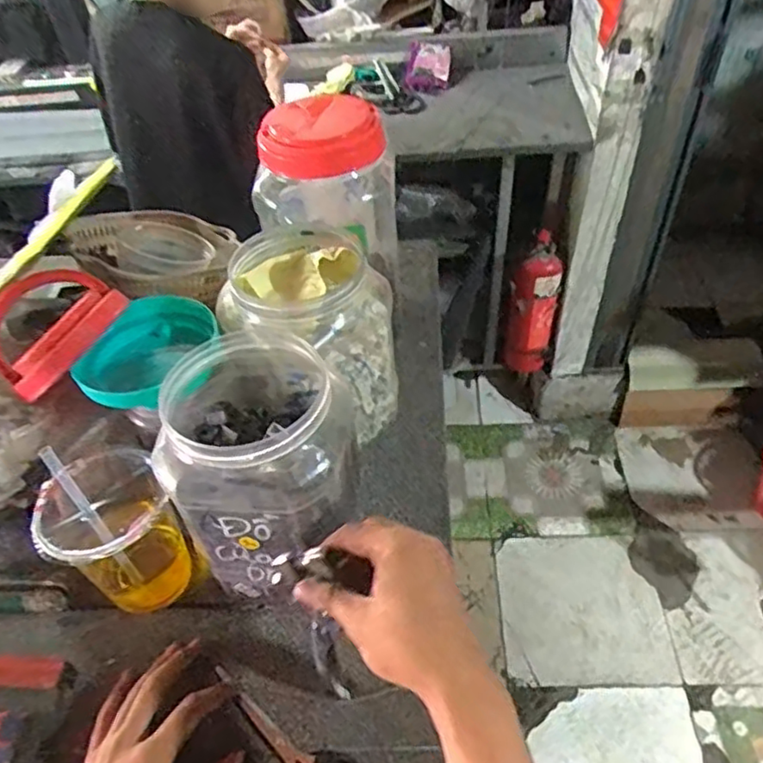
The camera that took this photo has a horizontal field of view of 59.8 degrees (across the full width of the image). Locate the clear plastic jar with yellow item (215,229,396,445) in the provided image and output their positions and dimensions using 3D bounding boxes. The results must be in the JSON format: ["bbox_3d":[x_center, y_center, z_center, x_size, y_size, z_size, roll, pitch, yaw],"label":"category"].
[{"bbox_3d":[-0.072,-0.046,0.721,0.158,0.202,0.148,-2,47,3],"label":"clear plastic jar with yellow item"}]

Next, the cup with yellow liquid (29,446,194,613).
[{"bbox_3d":[-0.237,0.140,0.597,0.103,0.155,0.100,-2,47,3],"label":"cup with yellow liquid"}]

